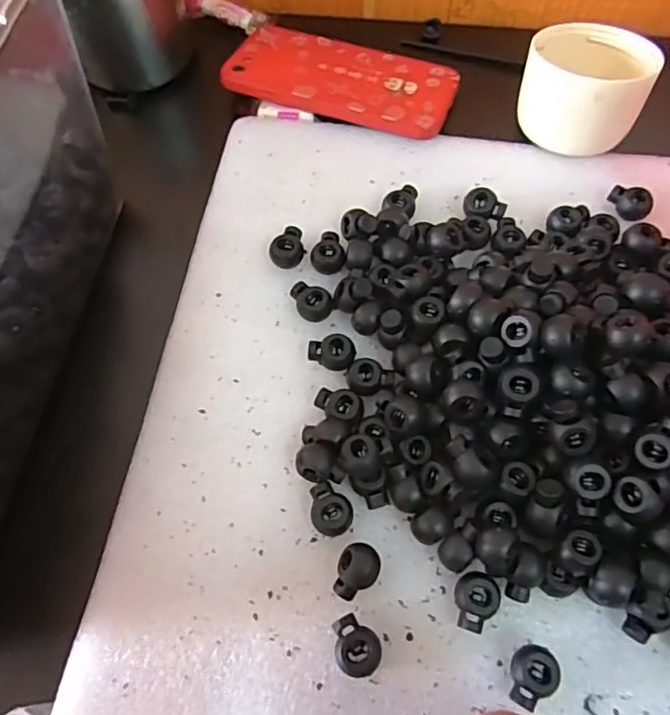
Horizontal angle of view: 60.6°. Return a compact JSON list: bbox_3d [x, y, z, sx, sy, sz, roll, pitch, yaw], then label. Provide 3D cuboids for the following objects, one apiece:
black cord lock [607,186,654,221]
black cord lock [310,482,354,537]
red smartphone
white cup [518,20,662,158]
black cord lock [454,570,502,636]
[{"bbox_3d":[0.159,-0.083,0.309,0.022,0.011,0.016,41,74,17],"label":"black cord lock"},{"bbox_3d":[-0.002,0.065,0.247,0.017,0.013,0.022,-12,67,-3],"label":"black cord lock"},{"bbox_3d":[0.004,-0.175,0.353,0.137,0.010,0.070,17,69,9],"label":"red smartphone"},{"bbox_3d":[0.138,-0.150,0.321,0.068,0.043,0.059,26,71,13],"label":"white cup"},{"bbox_3d":[0.056,0.099,0.232,0.017,0.012,0.022,13,68,8],"label":"black cord lock"}]

